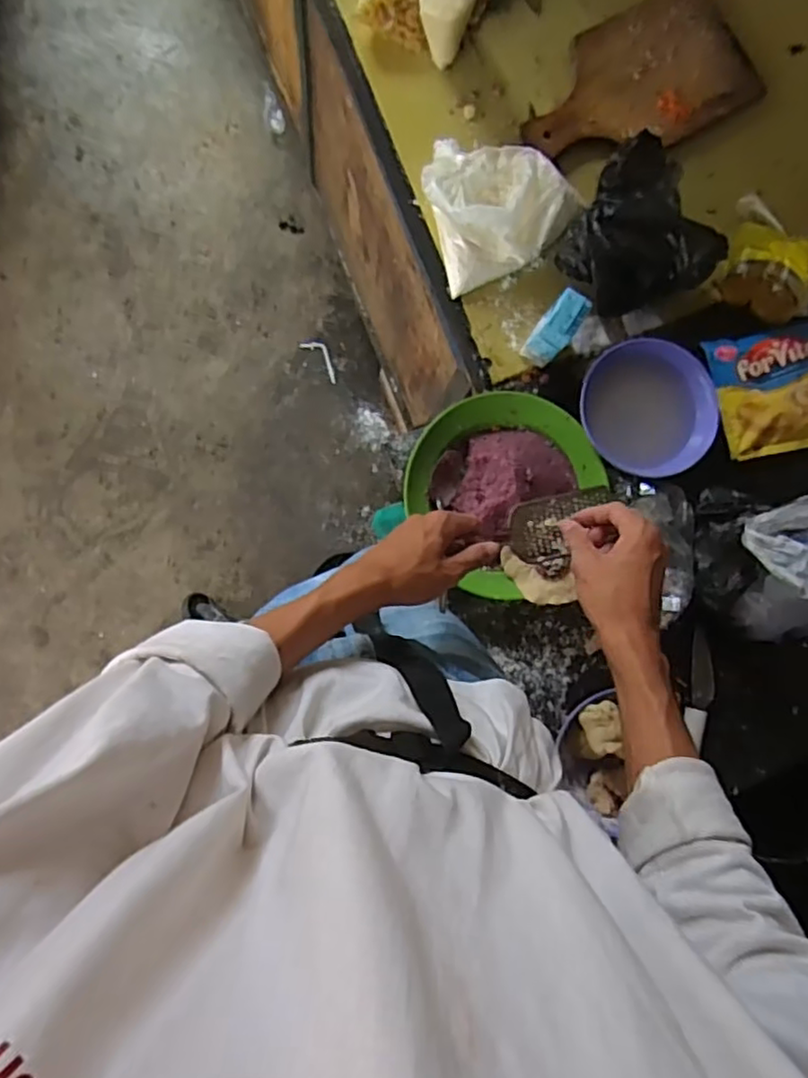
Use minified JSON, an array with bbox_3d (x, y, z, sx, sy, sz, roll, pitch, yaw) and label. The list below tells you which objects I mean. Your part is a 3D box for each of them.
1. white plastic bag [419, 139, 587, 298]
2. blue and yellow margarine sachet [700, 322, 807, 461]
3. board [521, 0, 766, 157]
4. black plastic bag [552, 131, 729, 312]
[{"bbox_3d":[0.107,-0.372,0.725,0.165,0.063,0.147,-21,91,-8],"label":"white plastic bag"},{"bbox_3d":[0.423,-0.167,0.743,0.137,0.021,0.138,-10,89,-8],"label":"blue and yellow margarine sachet"},{"bbox_3d":[0.265,-0.529,0.764,0.277,0.024,0.156,-28,92,-8],"label":"board"},{"bbox_3d":[0.254,-0.333,0.729,0.156,0.062,0.163,-37,93,-7],"label":"black plastic bag"}]

